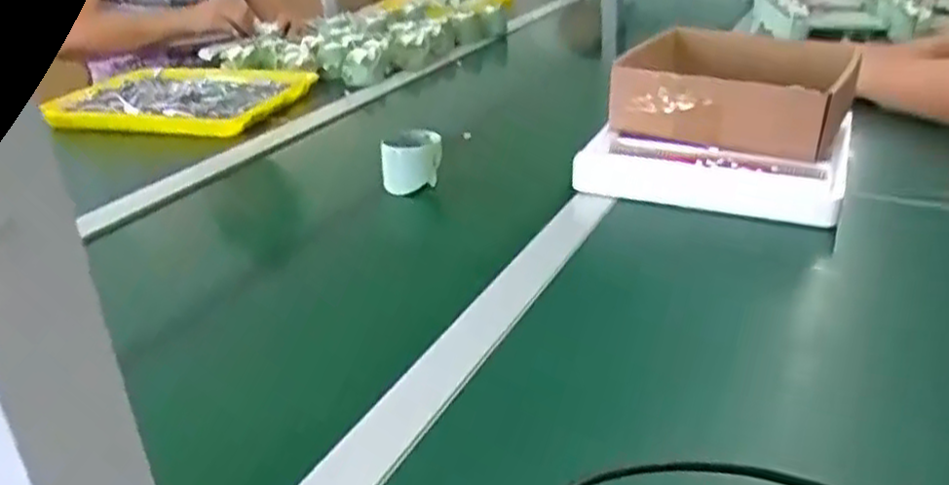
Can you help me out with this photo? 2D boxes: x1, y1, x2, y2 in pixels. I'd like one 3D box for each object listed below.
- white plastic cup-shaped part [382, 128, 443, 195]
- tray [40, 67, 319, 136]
[{"bbox_3d":[-0.067,-0.088,0.845,0.065,0.054,0.074,-5,26,-5],"label":"white plastic cup-shaped part"},{"bbox_3d":[-0.442,-0.214,1.154,0.335,0.036,0.254,4,27,14],"label":"tray"}]

